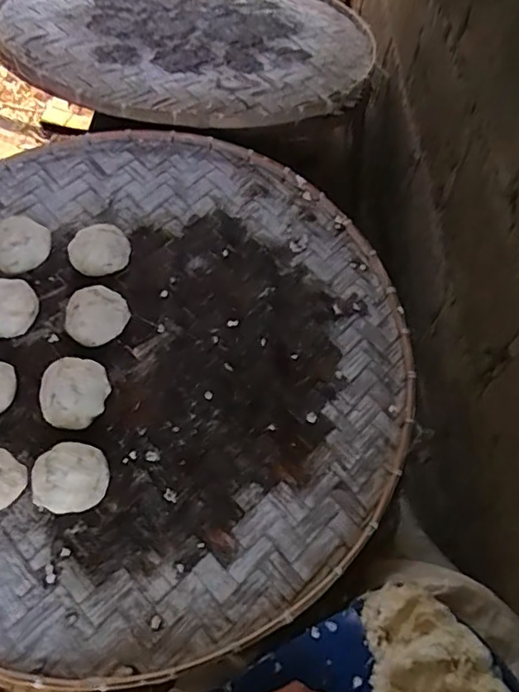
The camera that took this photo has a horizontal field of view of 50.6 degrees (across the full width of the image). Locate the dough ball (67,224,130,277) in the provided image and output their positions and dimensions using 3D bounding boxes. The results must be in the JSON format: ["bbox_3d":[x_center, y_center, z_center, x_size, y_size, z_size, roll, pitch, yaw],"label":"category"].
[{"bbox_3d":[-0.218,-0.131,0.748,0.078,0.034,0.070,-20,65,-13],"label":"dough ball"}]

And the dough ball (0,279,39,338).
[{"bbox_3d":[-0.321,-0.051,0.694,0.076,0.043,0.077,-35,69,-19],"label":"dough ball"}]

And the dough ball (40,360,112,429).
[{"bbox_3d":[-0.218,0.054,0.644,0.074,0.048,0.084,7,62,1],"label":"dough ball"}]

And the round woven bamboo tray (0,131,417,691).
[{"bbox_3d":[-0.159,-0.004,0.680,0.690,0.052,0.690,1,62,-2],"label":"round woven bamboo tray"}]

